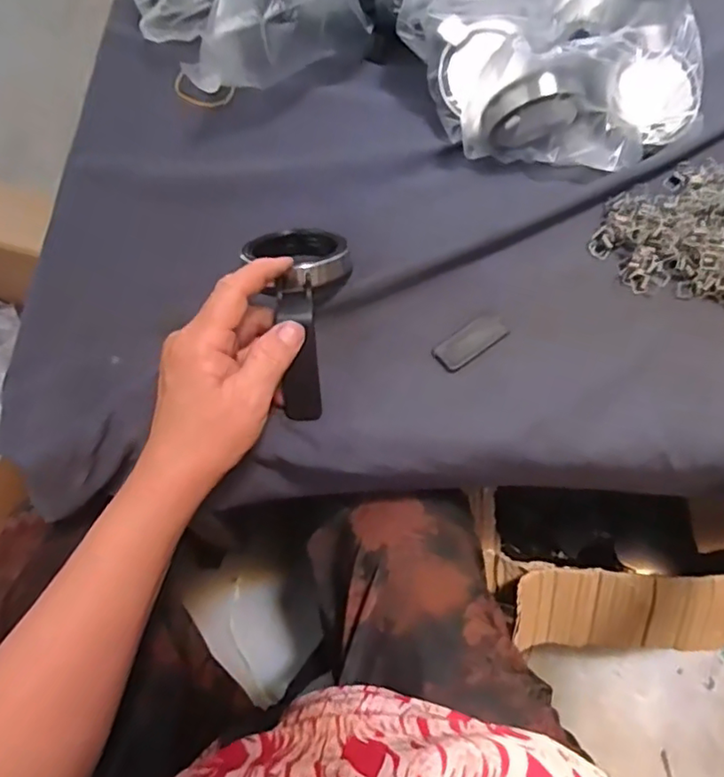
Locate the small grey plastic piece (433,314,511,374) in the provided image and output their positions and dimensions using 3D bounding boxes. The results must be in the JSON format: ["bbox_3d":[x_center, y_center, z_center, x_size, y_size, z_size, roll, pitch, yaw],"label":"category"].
[{"bbox_3d":[0.071,-0.030,0.394,0.050,0.004,0.021,-33,68,-14],"label":"small grey plastic piece"}]

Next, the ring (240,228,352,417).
[{"bbox_3d":[-0.041,-0.048,0.369,0.064,0.043,0.125,-1,69,1],"label":"ring"}]

